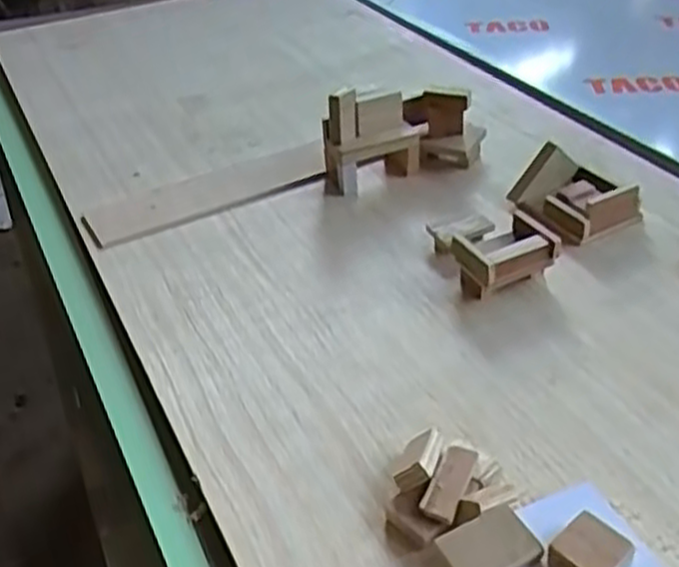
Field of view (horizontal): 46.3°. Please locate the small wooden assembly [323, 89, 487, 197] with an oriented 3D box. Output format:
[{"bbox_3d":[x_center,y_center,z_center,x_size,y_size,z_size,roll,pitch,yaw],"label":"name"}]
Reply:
[{"bbox_3d":[0.085,-0.189,0.993,0.218,0.111,0.071,-15,37,-14],"label":"small wooden assembly"}]

